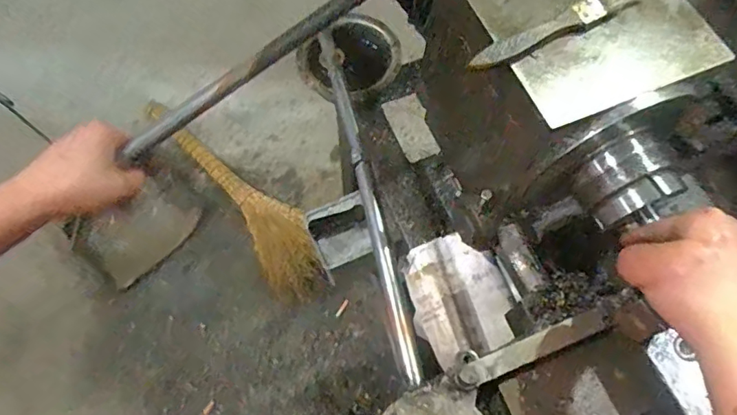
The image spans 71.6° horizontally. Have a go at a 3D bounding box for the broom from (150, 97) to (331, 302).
[{"bbox_3d":[-0.343,-0.046,1.424,0.176,0.073,0.698,-35,72,-14],"label":"broom"}]

